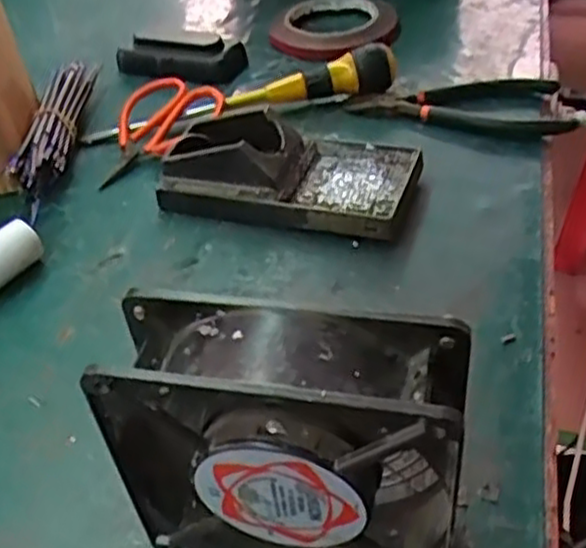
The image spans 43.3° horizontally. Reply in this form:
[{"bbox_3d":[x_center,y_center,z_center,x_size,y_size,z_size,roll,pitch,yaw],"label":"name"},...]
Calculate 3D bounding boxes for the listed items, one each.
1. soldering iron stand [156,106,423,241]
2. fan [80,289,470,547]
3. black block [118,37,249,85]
[{"bbox_3d":[-0.003,-0.069,0.474,0.155,0.046,0.078,11,45,19],"label":"soldering iron stand"},{"bbox_3d":[-0.002,0.067,0.269,0.116,0.122,0.039,5,43,12],"label":"fan"},{"bbox_3d":[-0.098,-0.181,0.621,0.111,0.025,0.039,4,43,9],"label":"black block"}]

